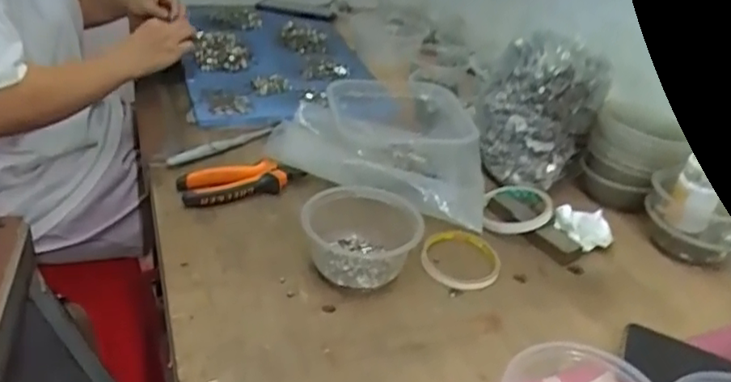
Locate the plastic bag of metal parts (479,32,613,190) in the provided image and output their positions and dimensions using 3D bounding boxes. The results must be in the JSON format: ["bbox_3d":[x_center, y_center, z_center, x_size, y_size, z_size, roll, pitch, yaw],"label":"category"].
[{"bbox_3d":[0.220,-0.099,0.777,0.145,0.156,0.118,15,34,15],"label":"plastic bag of metal parts"}]

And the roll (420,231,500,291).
[{"bbox_3d":[0.102,0.068,0.644,0.082,0.009,0.098,12,33,11],"label":"roll"}]

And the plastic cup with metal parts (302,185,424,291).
[{"bbox_3d":[-0.004,0.042,0.615,0.111,0.064,0.103,4,32,-2],"label":"plastic cup with metal parts"}]

